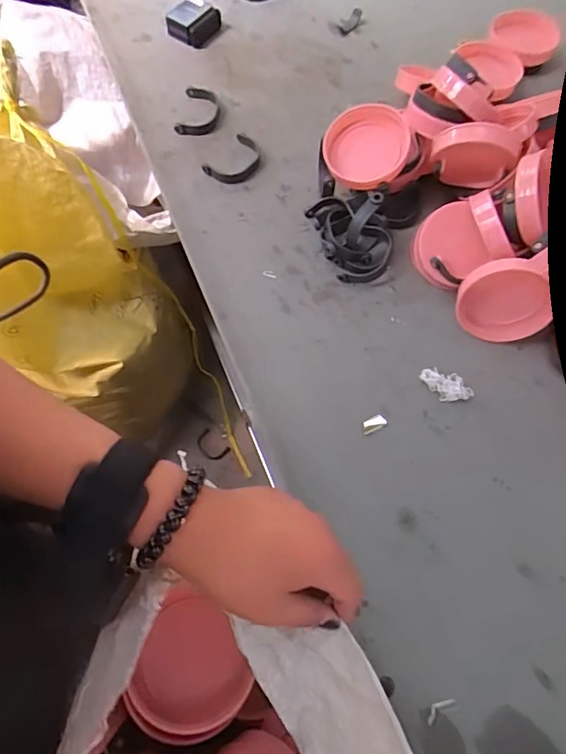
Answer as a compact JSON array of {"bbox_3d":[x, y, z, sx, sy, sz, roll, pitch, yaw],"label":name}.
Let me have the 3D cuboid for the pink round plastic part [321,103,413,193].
[{"bbox_3d":[0.098,-0.269,0.599,0.103,0.024,0.103,-4,76,16],"label":"pink round plastic part"}]

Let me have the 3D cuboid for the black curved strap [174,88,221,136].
[{"bbox_3d":[-0.115,-0.368,0.702,0.056,0.014,0.084,9,68,2],"label":"black curved strap"}]

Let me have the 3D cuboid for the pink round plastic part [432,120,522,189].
[{"bbox_3d":[0.217,-0.251,0.569,0.092,0.086,0.023,2,68,-1],"label":"pink round plastic part"}]

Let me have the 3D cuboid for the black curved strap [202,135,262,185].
[{"bbox_3d":[-0.060,-0.286,0.665,0.059,0.011,0.083,37,72,12],"label":"black curved strap"}]

